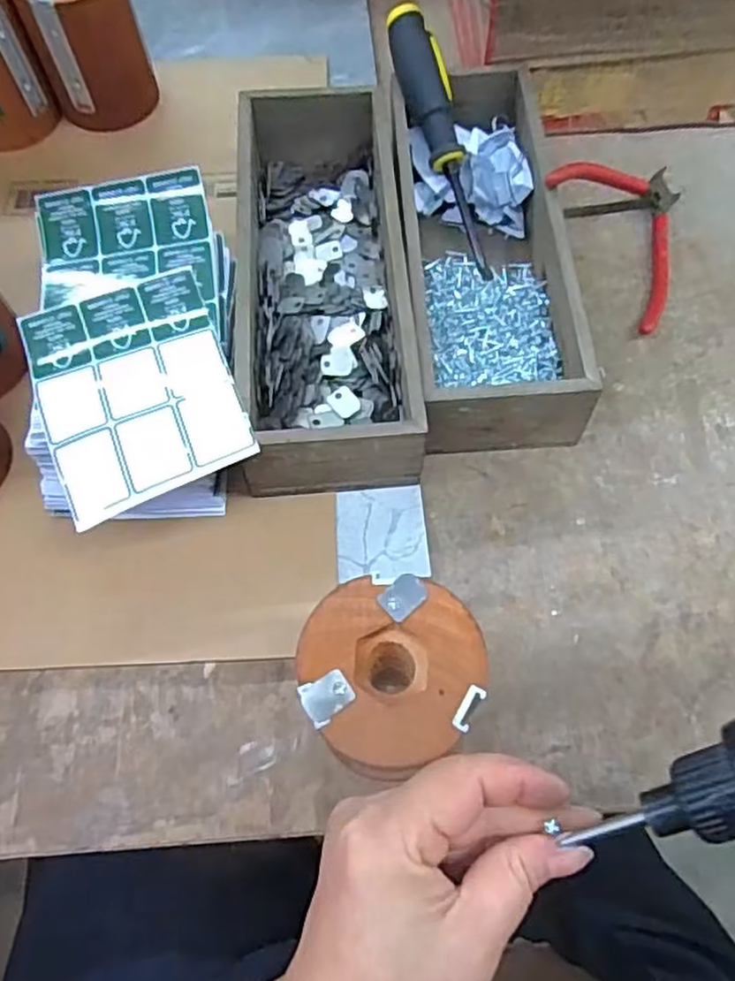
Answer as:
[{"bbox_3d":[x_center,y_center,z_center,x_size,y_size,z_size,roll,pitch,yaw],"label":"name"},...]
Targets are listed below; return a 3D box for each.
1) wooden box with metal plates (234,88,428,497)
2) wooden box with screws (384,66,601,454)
[{"bbox_3d":[-0.026,-0.139,0.453,0.099,0.076,0.290,-4,64,0],"label":"wooden box with metal plates"},{"bbox_3d":[0.072,-0.162,0.466,0.098,0.068,0.279,-3,64,0],"label":"wooden box with screws"}]

